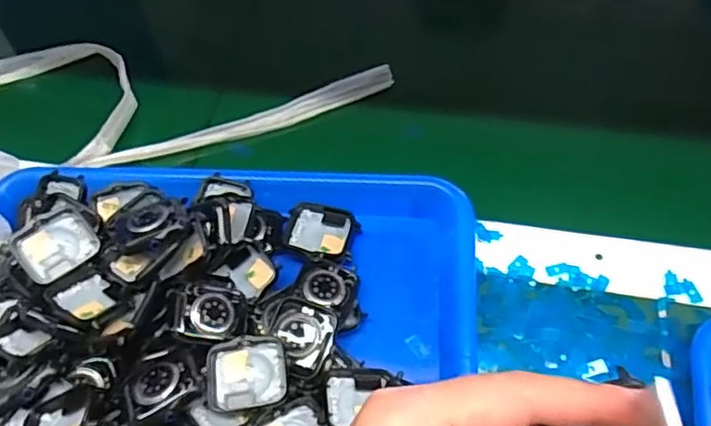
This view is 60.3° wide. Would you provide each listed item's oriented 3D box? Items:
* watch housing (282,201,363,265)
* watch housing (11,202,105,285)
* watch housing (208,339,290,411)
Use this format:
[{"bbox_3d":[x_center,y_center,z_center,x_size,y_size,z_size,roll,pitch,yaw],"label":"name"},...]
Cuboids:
[{"bbox_3d":[-0.024,0.015,0.409,0.047,0.014,0.038,14,59,14],"label":"watch housing"},{"bbox_3d":[-0.182,0.019,0.372,0.046,0.011,0.038,-42,92,-26],"label":"watch housing"},{"bbox_3d":[-0.058,0.088,0.332,0.043,0.014,0.035,-10,57,-1],"label":"watch housing"}]

